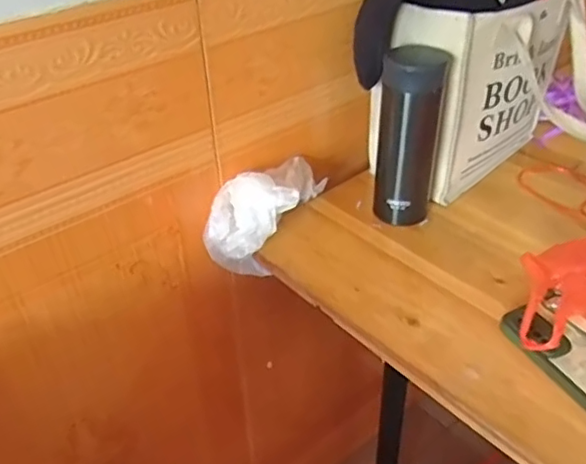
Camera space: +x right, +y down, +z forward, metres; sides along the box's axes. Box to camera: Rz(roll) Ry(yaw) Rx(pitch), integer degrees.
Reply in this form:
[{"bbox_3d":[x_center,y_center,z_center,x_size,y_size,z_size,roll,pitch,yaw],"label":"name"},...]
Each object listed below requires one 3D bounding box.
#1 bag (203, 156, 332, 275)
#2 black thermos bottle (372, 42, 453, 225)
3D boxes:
[{"bbox_3d":[-0.032,-0.022,0.701,0.097,0.121,0.157,11,39,17],"label":"bag"},{"bbox_3d":[0.128,-0.103,0.667,0.066,0.185,0.080,8,39,13],"label":"black thermos bottle"}]

